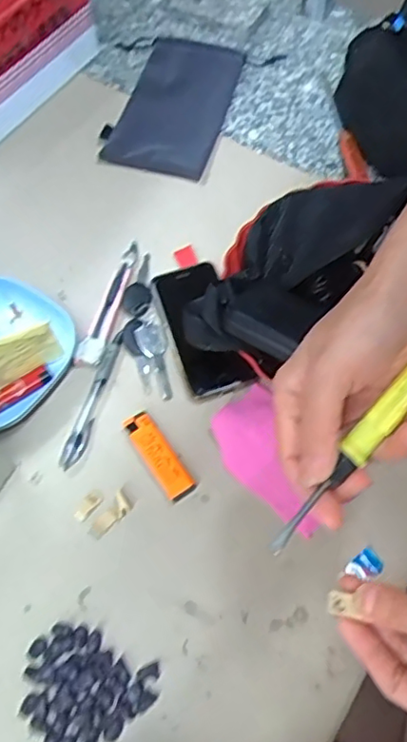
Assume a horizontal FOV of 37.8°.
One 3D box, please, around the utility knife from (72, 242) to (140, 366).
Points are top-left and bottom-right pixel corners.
[{"bbox_3d":[-0.088,-0.067,0.567,0.021,0.009,0.141,15,66,8],"label":"utility knife"}]

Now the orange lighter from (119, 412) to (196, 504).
[{"bbox_3d":[-0.039,0.070,0.497,0.024,0.017,0.082,-33,68,-14],"label":"orange lighter"}]

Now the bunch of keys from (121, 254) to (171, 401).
[{"bbox_3d":[-0.058,-0.045,0.563,0.036,0.007,0.155,-8,65,-3],"label":"bunch of keys"}]

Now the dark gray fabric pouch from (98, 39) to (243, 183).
[{"bbox_3d":[-0.031,-0.310,0.684,0.120,0.009,0.201,17,66,9],"label":"dark gray fabric pouch"}]

